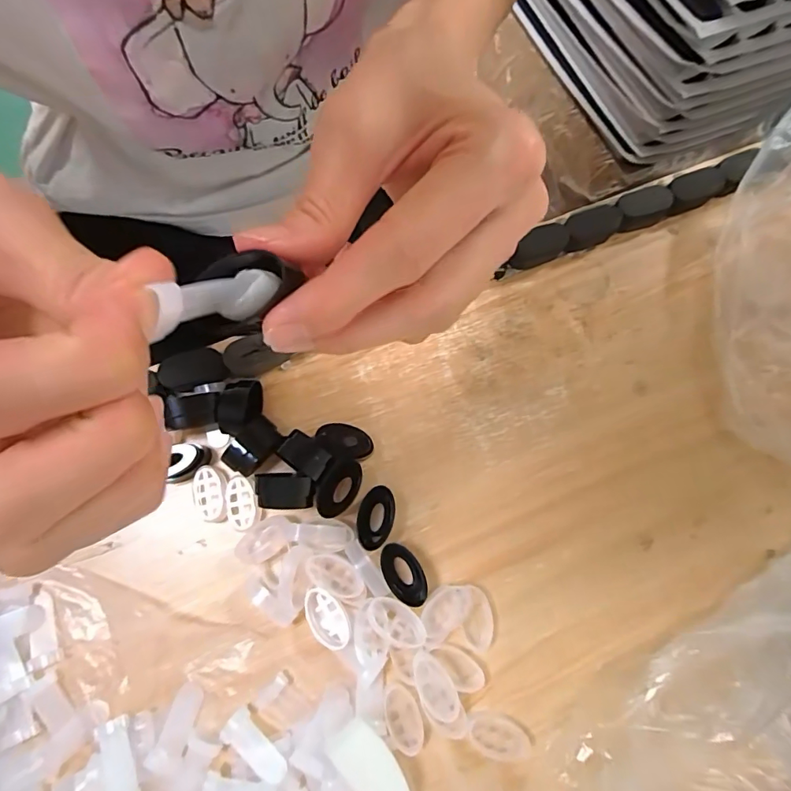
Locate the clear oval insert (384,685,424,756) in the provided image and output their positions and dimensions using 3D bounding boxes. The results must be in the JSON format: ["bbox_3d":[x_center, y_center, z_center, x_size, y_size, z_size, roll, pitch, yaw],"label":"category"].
[{"bbox_3d":[0.004,0.167,0.241,0.017,0.008,0.030,-13,75,-4],"label":"clear oval insert"}]

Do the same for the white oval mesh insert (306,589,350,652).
[{"bbox_3d":[-0.038,0.121,0.252,0.019,0.010,0.032,-42,79,-11],"label":"white oval mesh insert"}]

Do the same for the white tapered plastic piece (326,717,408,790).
[{"bbox_3d":[-0.012,0.183,0.230,0.023,0.013,0.044,-40,78,-10],"label":"white tapered plastic piece"}]

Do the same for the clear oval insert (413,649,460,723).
[{"bbox_3d":[0.020,0.150,0.240,0.017,0.004,0.033,-23,63,-17],"label":"clear oval insert"}]

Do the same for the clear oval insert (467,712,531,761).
[{"bbox_3d":[0.053,0.177,0.242,0.032,0.007,0.017,19,75,5],"label":"clear oval insert"}]

